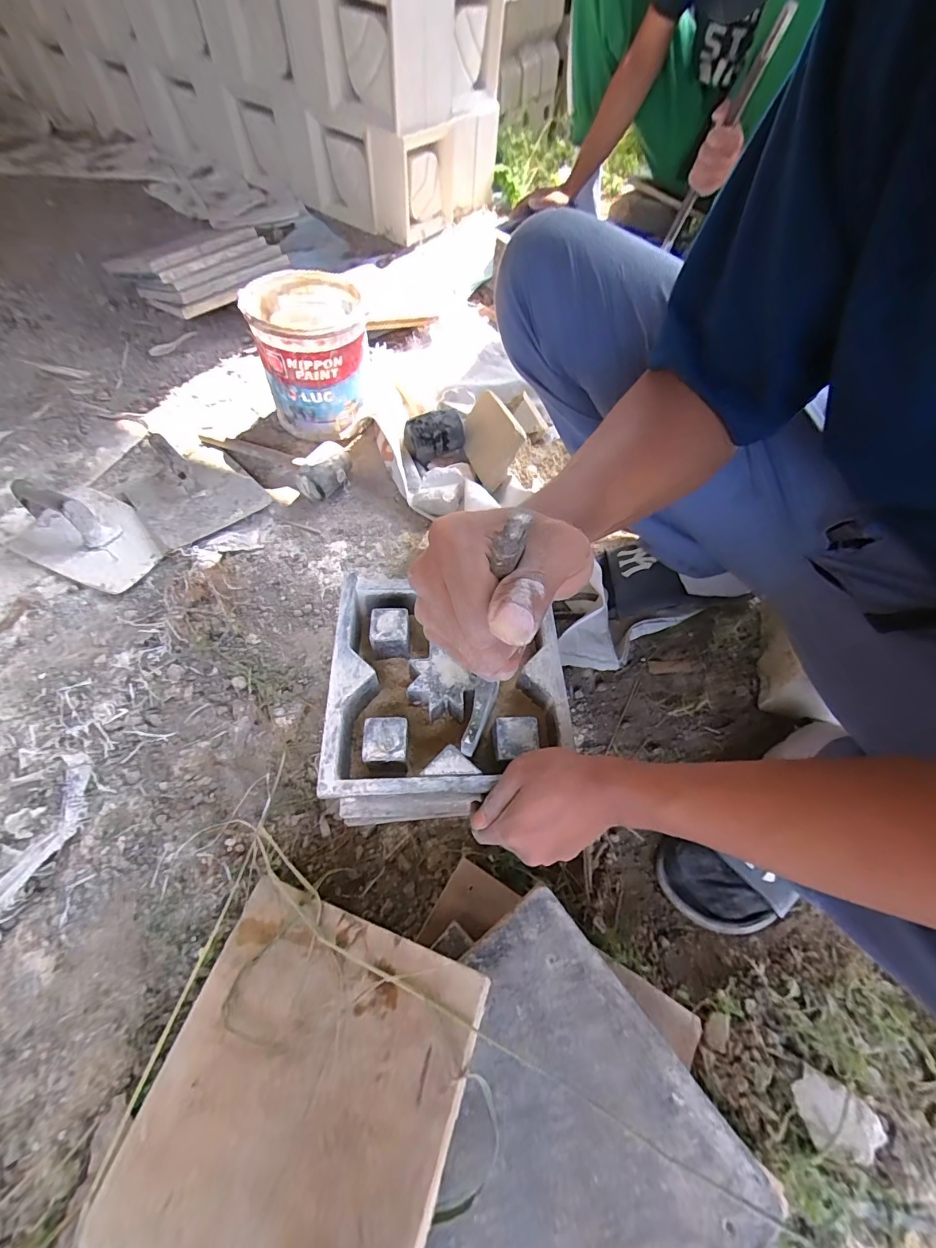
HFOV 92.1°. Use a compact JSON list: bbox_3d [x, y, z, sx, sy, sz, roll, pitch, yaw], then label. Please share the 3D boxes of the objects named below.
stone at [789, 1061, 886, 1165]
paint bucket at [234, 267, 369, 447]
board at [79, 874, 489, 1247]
[{"bbox_3d":[0.302,0.403,0.367,0.073,0.022,0.047,26,62,13],"label":"stone"},{"bbox_3d":[-0.260,-0.450,0.767,0.166,0.184,0.182,1,59,-1],"label":"paint bucket"},{"bbox_3d":[-0.134,0.345,0.325,0.251,0.009,0.235,1,50,30],"label":"board"}]

